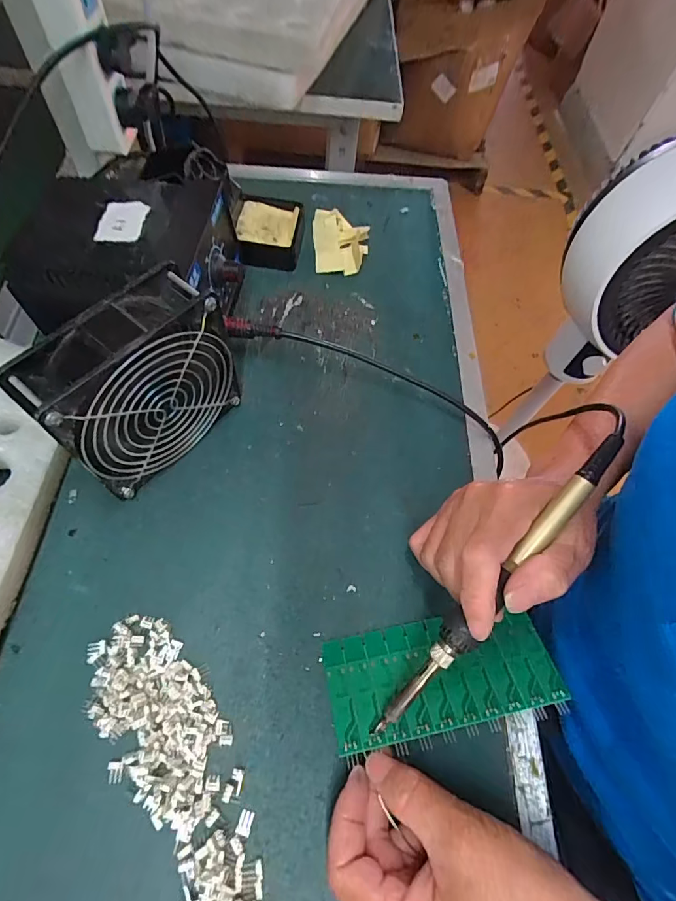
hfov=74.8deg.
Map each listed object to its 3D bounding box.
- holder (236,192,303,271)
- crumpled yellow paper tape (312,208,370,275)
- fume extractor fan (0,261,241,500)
[{"bbox_3d":[-0.067,-0.211,0.436,0.059,0.032,0.078,5,62,-3],"label":"holder"},{"bbox_3d":[0.002,-0.209,0.440,0.055,0.021,0.066,3,59,0],"label":"crumpled yellow paper tape"},{"bbox_3d":[-0.125,-0.037,0.292,0.046,0.120,0.119,37,65,14],"label":"fume extractor fan"}]

